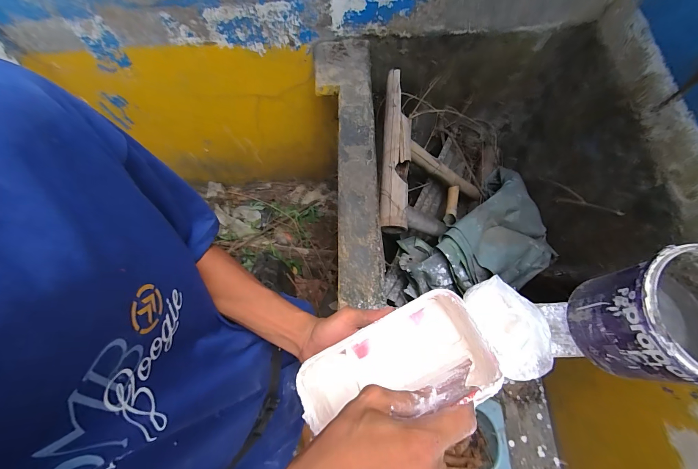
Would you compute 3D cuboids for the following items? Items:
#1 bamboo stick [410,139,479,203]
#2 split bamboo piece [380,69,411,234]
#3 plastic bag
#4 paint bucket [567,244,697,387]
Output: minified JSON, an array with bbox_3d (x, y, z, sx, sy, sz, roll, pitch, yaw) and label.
[{"bbox_3d":[0.346,-0.205,1.086,0.052,0.544,0.047,-29,62,35],"label":"bamboo stick"},{"bbox_3d":[0.131,-0.237,0.862,0.078,0.083,0.482,3,71,4],"label":"split bamboo piece"},{"bbox_3d":[0.273,0.157,0.529,0.114,0.080,0.167,-16,70,-3],"label":"plastic bag"},{"bbox_3d":[0.475,0.131,0.466,0.187,0.174,0.176,-1,70,3],"label":"paint bucket"}]

